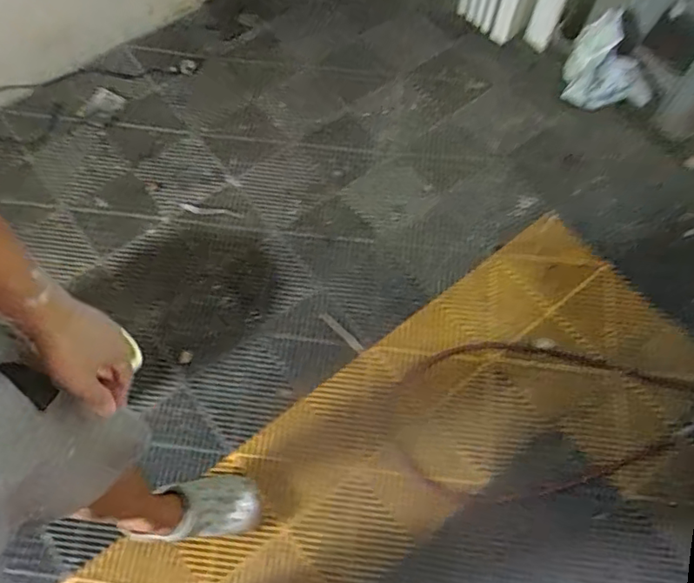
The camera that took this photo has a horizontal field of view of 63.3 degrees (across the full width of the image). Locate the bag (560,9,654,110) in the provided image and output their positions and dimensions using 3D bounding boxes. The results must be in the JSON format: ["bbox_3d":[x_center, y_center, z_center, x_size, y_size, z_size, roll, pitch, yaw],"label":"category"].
[{"bbox_3d":[0.708,-0.607,1.541,0.151,0.177,0.224,-22,67,-8],"label":"bag"}]

